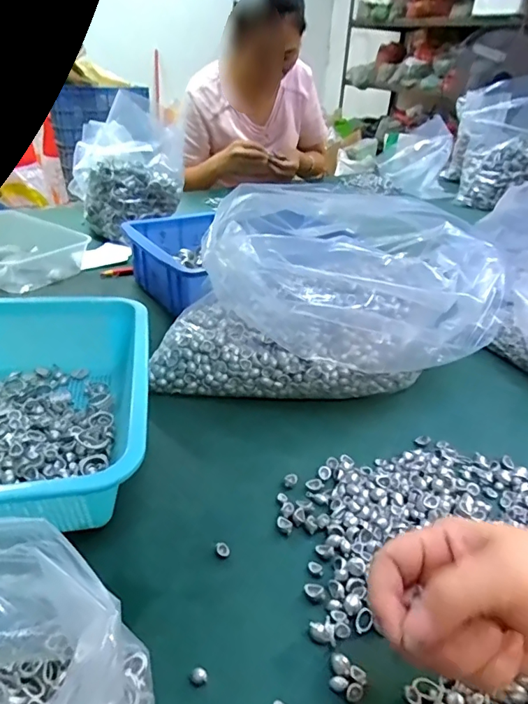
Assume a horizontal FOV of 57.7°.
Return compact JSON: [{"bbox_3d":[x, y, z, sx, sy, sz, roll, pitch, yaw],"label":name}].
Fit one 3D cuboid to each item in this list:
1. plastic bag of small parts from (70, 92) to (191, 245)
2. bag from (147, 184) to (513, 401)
[{"bbox_3d":[-0.244,-0.321,0.873,0.179,0.191,0.194,3,32,0],"label":"plastic bag of small parts"},{"bbox_3d":[0.070,-0.067,0.518,0.334,0.169,0.218,6,32,5],"label":"bag"}]

